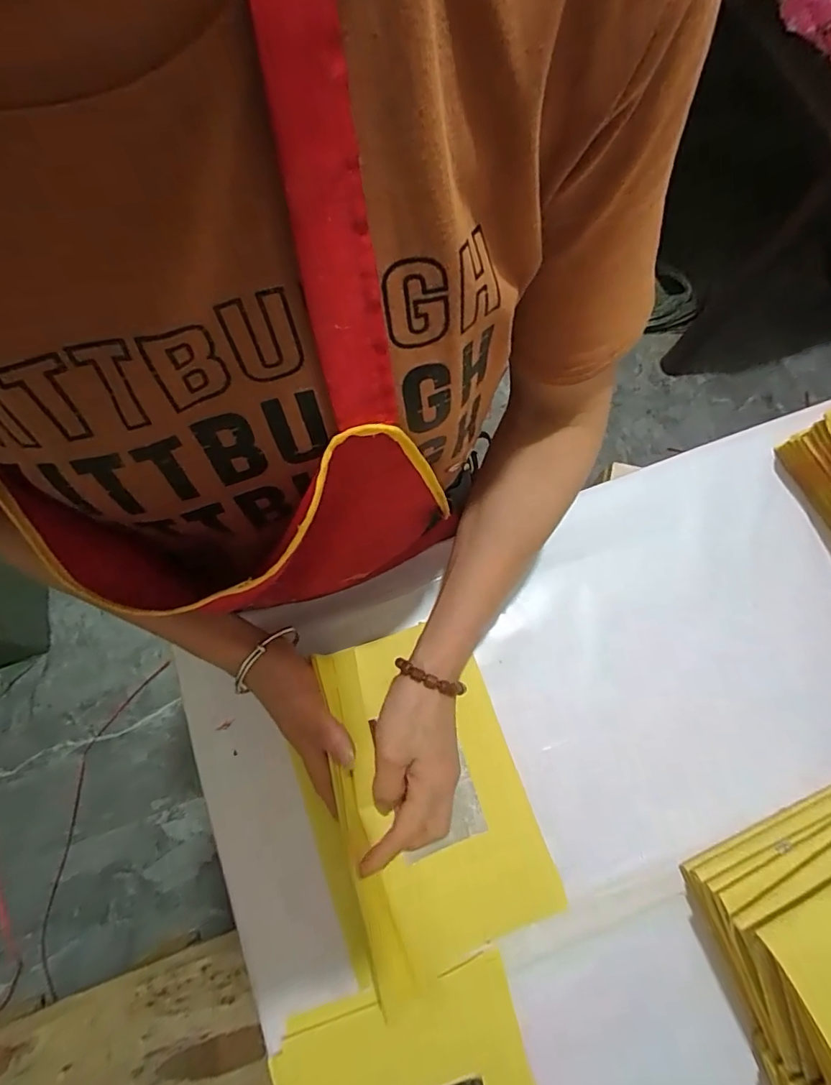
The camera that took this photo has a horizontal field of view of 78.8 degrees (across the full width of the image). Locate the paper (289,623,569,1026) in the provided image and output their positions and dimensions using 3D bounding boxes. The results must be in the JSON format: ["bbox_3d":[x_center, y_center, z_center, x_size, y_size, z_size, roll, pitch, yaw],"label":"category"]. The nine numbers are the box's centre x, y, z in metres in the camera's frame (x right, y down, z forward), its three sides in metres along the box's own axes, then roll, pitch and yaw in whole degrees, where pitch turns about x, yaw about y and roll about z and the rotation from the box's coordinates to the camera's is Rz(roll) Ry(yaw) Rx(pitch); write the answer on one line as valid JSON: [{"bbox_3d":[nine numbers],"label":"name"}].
[{"bbox_3d":[-0.001,0.183,0.361,0.160,0.072,0.224,-18,76,-6],"label":"paper"}]

